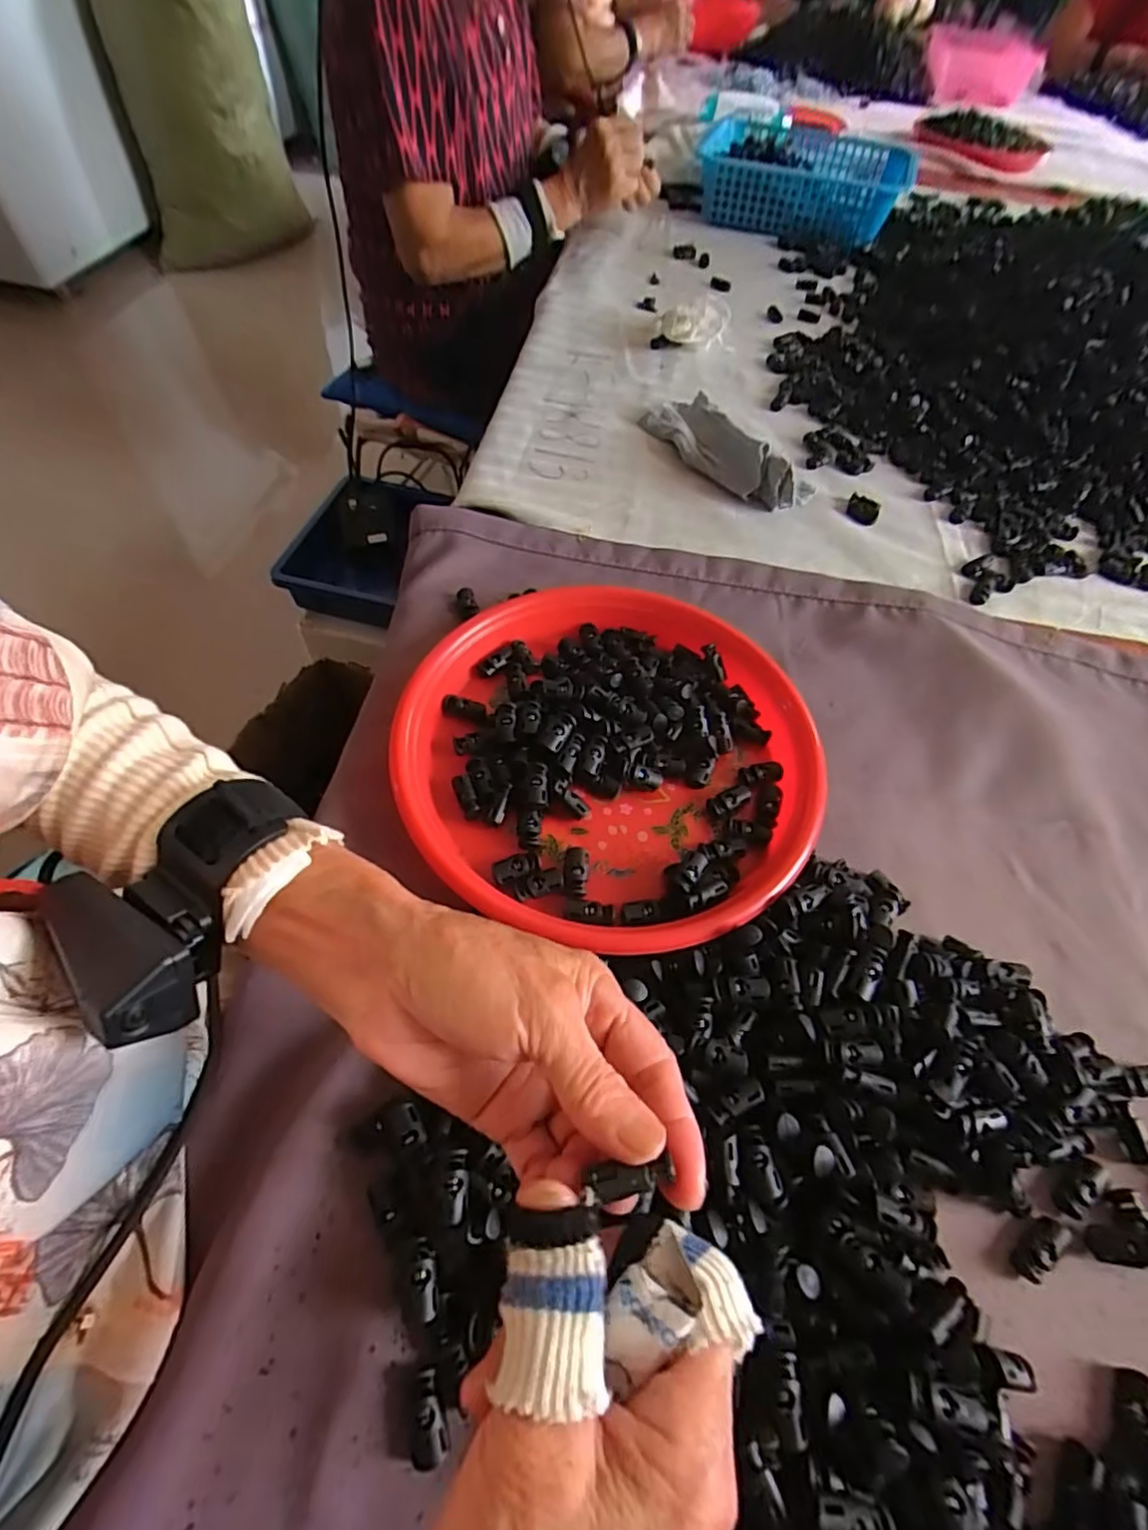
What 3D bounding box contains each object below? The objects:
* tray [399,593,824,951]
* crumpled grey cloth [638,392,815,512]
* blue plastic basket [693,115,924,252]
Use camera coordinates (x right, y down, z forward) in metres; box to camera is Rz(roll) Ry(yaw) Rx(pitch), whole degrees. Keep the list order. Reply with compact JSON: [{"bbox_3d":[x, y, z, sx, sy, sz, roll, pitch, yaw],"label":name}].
[{"bbox_3d":[0.025,-0.013,0.397,0.242,0.031,0.246,2,58,-3],"label":"tray"},{"bbox_3d":[0.141,-0.302,0.584,0.077,0.042,0.183,-33,65,-22],"label":"crumpled grey cloth"},{"bbox_3d":[0.334,-0.862,0.934,0.294,0.076,0.216,19,59,8],"label":"blue plastic basket"}]

